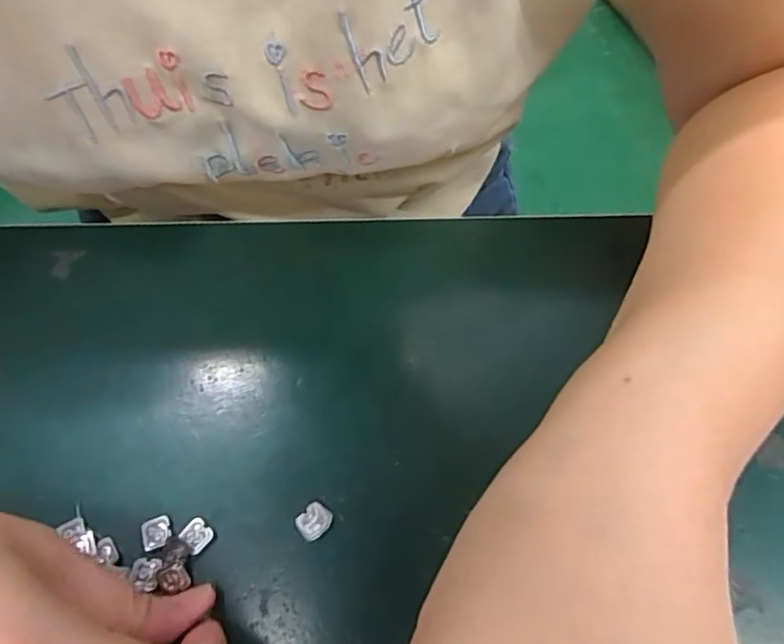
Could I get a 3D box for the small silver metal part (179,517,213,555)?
[{"bbox_3d":[-0.069,0.075,0.201,0.010,0.004,0.009,35,71,18],"label":"small silver metal part"}]

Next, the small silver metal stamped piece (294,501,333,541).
[{"bbox_3d":[-0.028,0.070,0.203,0.010,0.004,0.012,38,72,19],"label":"small silver metal stamped piece"}]

